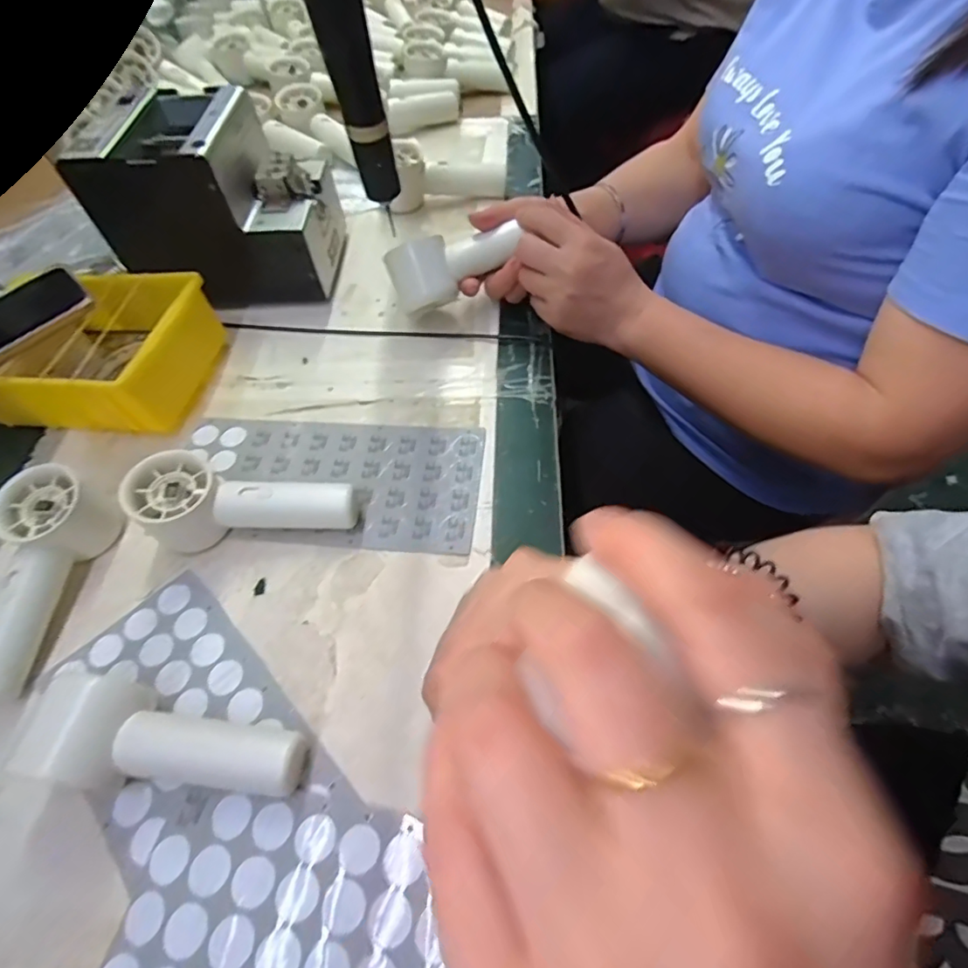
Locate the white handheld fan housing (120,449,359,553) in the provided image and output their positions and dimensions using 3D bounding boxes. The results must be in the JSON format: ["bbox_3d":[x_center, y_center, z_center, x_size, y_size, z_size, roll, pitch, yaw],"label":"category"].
[{"bbox_3d":[-0.166,0.010,0.380,0.146,0.055,0.057,-6,57,0],"label":"white handheld fan housing"}]

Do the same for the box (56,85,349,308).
[{"bbox_3d":[-0.242,-0.267,0.509,0.176,0.146,0.132,1,58,5],"label":"box"}]

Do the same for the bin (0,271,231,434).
[{"bbox_3d":[-0.332,-0.114,0.464,0.165,0.068,0.138,9,59,10],"label":"bin"}]

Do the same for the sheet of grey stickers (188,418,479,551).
[{"bbox_3d":[-0.125,-0.003,0.418,0.241,0.007,0.107,4,60,6],"label":"sheet of grey stickers"}]

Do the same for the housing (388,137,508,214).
[{"bbox_3d":[-0.042,-0.338,0.590,0.133,0.047,0.060,4,58,7],"label":"housing"}]

